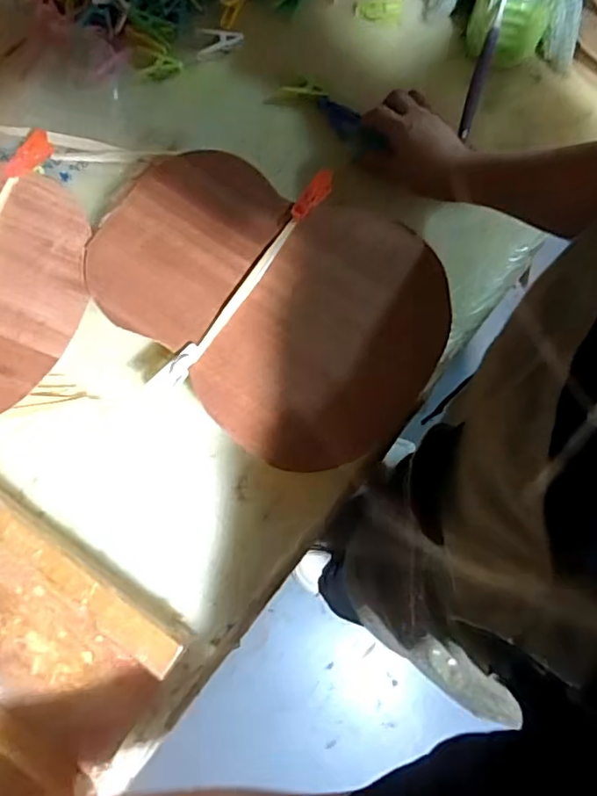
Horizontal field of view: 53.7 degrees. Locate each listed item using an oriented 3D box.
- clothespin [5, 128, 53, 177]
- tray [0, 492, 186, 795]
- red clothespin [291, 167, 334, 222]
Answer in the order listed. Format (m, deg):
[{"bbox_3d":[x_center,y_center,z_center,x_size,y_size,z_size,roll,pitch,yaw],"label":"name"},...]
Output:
[{"bbox_3d":[-0.256,-0.230,0.560,0.018,0.021,0.056,32,77,6],"label":"clothespin"},{"bbox_3d":[-0.249,0.191,0.488,0.265,0.063,0.174,36,77,7],"label":"tray"},{"bbox_3d":[0.013,-0.187,0.548,0.015,0.015,0.053,42,100,8],"label":"red clothespin"}]

